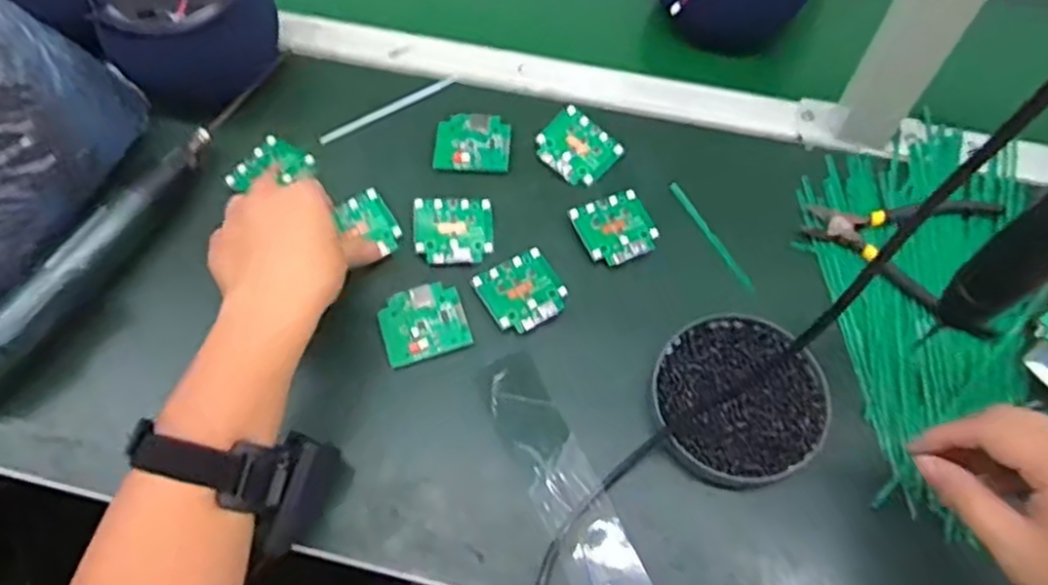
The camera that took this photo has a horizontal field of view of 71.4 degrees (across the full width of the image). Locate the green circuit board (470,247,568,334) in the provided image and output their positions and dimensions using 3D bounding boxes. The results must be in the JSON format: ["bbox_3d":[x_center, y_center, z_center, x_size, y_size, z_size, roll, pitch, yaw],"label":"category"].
[{"bbox_3d":[-0.001,-0.001,0.534,0.057,0.004,0.056,-28,66,-14],"label":"green circuit board"}]

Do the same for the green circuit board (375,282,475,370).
[{"bbox_3d":[-0.073,0.022,0.527,0.060,0.010,0.054,-17,64,-9],"label":"green circuit board"}]

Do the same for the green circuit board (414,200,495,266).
[{"bbox_3d":[-0.054,-0.049,0.555,0.056,0.007,0.056,-4,63,-2],"label":"green circuit board"}]

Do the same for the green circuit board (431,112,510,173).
[{"bbox_3d":[-0.042,-0.124,0.598,0.060,0.004,0.058,2,63,1],"label":"green circuit board"}]

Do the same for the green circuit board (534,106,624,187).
[{"bbox_3d":[0.043,-0.119,0.594,0.061,0.008,0.054,40,69,19],"label":"green circuit board"}]

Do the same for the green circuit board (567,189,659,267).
[{"bbox_3d":[0.071,-0.051,0.558,0.058,0.008,0.053,-23,65,-12],"label":"green circuit board"}]

